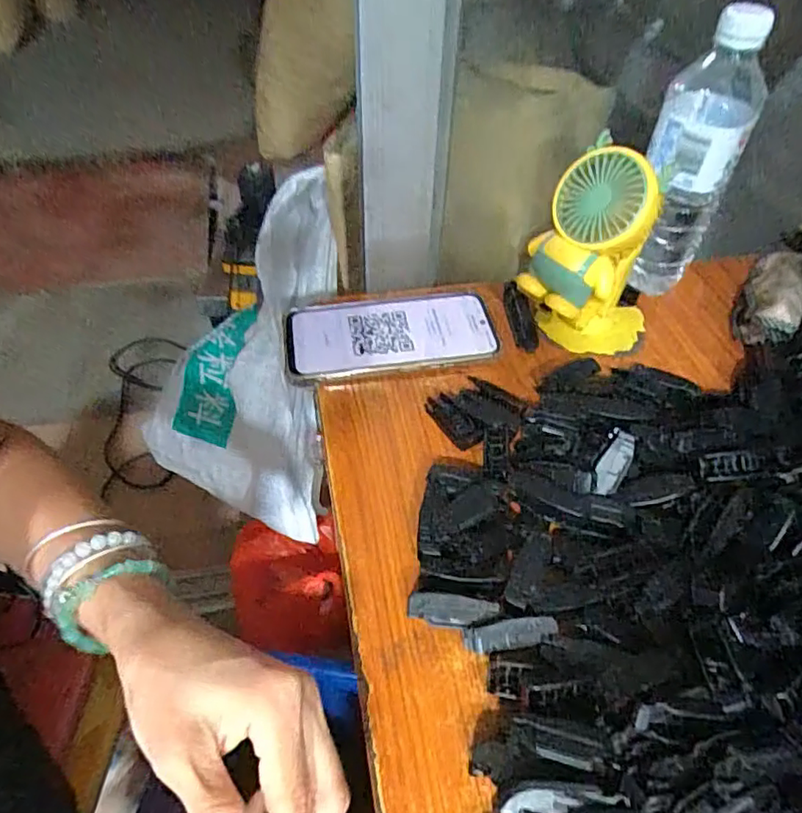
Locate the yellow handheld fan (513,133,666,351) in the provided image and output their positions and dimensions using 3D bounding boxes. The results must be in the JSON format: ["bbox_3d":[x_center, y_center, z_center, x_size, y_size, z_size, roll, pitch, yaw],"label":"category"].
[{"bbox_3d":[0.143,-0.105,0.427,0.097,0.155,0.098,20,51,16],"label":"yellow handheld fan"}]

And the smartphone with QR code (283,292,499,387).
[{"bbox_3d":[-0.009,-0.059,0.468,0.164,0.010,0.081,-8,55,-5],"label":"smartphone with QR code"}]

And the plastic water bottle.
[{"bbox_3d":[0.224,-0.183,0.465,0.067,0.213,0.060,20,51,16],"label":"plastic water bottle"}]

